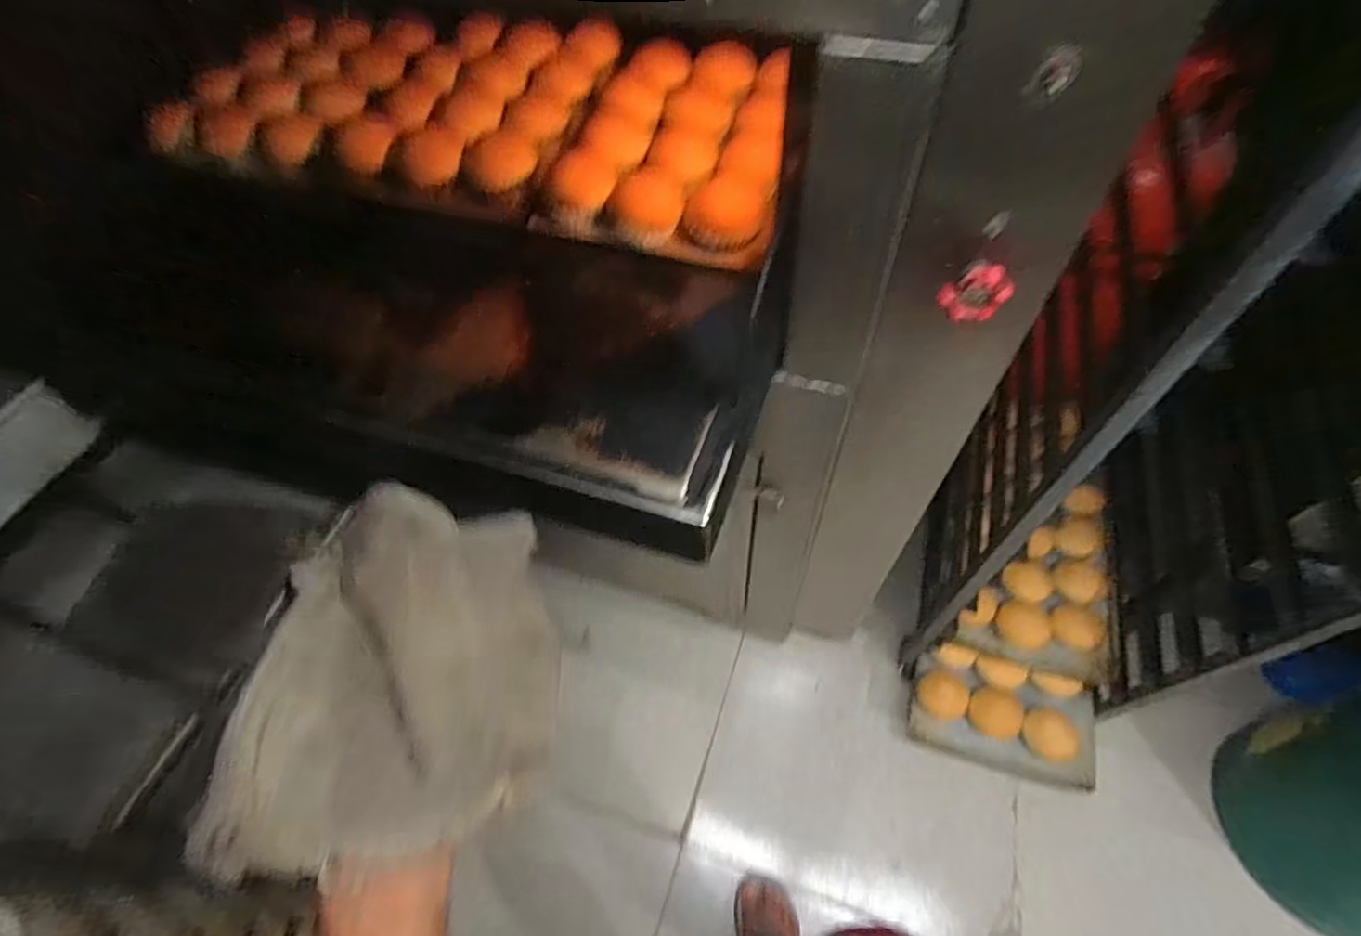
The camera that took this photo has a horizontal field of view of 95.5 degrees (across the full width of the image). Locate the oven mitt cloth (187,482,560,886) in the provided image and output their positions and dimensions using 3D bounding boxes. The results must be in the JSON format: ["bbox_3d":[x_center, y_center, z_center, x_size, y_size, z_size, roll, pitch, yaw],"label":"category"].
[{"bbox_3d":[-0.142,0.113,0.349,0.136,0.103,0.196,4,55,2],"label":"oven mitt cloth"}]

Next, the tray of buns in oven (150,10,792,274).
[{"bbox_3d":[-0.305,-0.535,0.917,0.929,0.080,0.423,14,56,8],"label":"tray of buns in oven"}]

